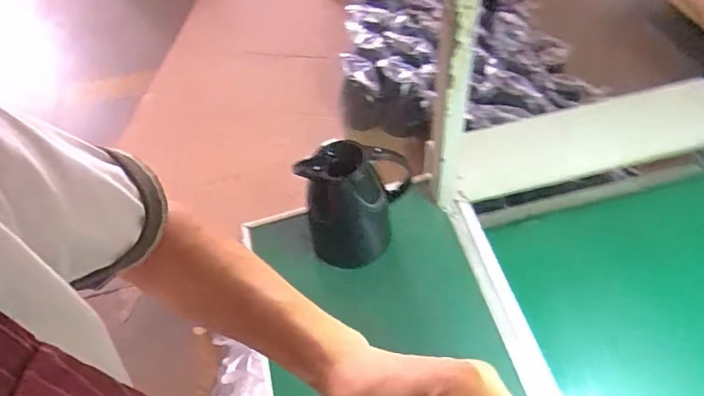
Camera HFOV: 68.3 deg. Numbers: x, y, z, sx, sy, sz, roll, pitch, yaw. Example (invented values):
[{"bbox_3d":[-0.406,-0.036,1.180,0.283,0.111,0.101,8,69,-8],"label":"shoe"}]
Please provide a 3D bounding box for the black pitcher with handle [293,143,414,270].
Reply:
[{"bbox_3d":[0.002,0.007,0.787,0.154,0.193,0.109,-2,53,3],"label":"black pitcher with handle"}]

